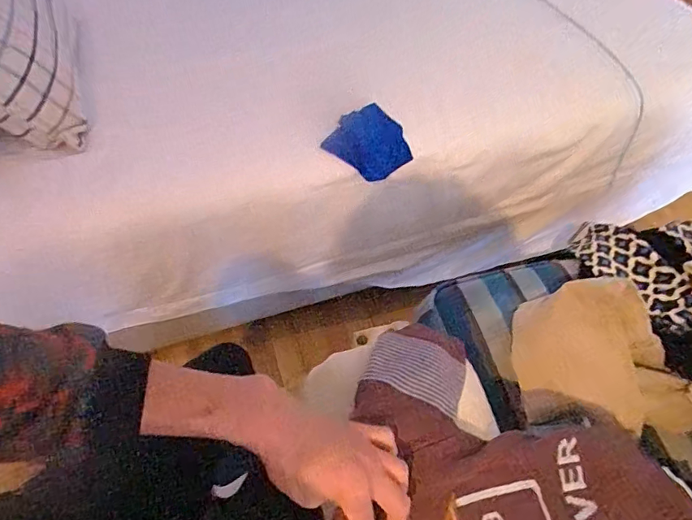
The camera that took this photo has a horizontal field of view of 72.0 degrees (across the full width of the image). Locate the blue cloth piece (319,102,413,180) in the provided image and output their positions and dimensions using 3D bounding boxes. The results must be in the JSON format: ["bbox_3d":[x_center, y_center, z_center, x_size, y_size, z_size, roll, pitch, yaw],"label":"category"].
[{"bbox_3d":[0.049,-0.219,0.887,0.143,0.022,0.125,34,84,-6],"label":"blue cloth piece"}]

